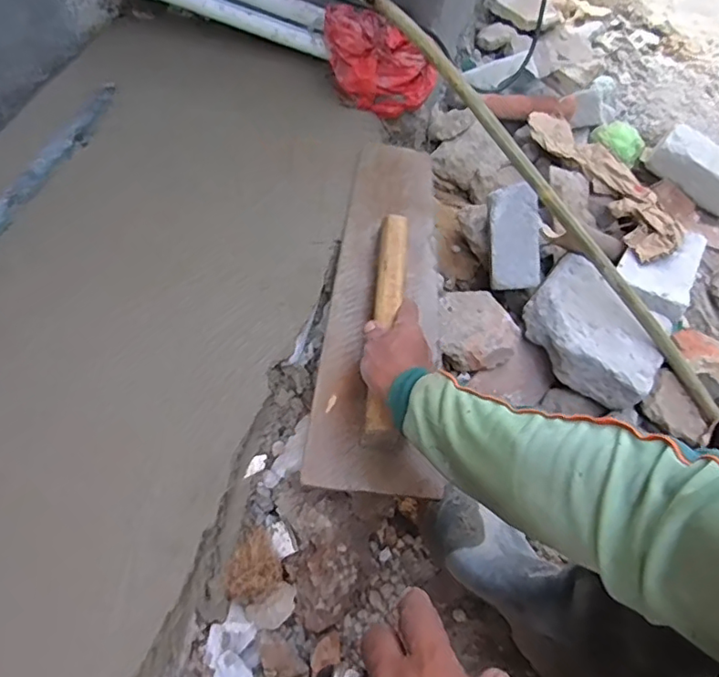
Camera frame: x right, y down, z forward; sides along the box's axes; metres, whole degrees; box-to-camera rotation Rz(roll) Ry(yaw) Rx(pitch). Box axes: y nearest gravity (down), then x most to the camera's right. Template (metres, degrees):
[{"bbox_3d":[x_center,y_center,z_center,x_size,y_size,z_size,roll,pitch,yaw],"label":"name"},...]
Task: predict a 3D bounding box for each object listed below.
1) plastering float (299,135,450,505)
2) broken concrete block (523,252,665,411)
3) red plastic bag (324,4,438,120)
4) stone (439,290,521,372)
[{"bbox_3d":[0.039,-0.076,0.719,0.139,0.080,0.541,9,56,1],"label":"plastering float"},{"bbox_3d":[0.335,-0.009,0.823,0.139,0.068,0.224,-25,65,-17],"label":"broken concrete block"},{"bbox_3d":[0.025,-0.430,0.883,0.182,0.119,0.089,20,61,7],"label":"red plastic bag"},{"bbox_3d":[0.172,-0.016,0.841,0.122,0.055,0.130,9,60,1],"label":"stone"}]

